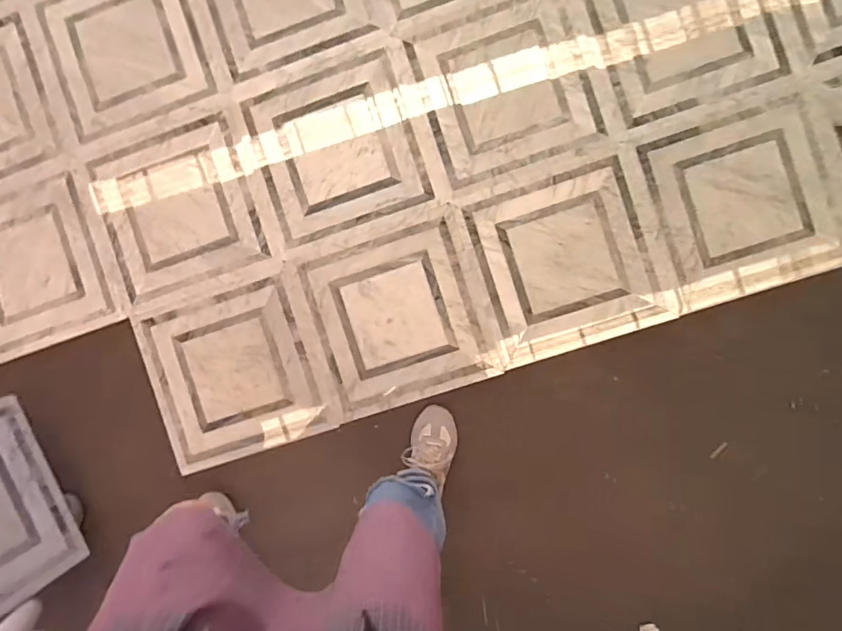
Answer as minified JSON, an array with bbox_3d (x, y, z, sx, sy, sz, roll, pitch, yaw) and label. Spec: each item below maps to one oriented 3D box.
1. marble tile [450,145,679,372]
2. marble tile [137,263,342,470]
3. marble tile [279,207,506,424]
[{"bbox_3d":[0.312,-0.122,1.096,0.388,0.020,0.386,-18,92,4],"label":"marble tile"},{"bbox_3d":[-0.438,0.128,1.170,0.387,0.024,0.392,-19,92,4],"label":"marble tile"},{"bbox_3d":[-0.060,0.000,1.133,0.390,0.014,0.396,-19,92,4],"label":"marble tile"}]

